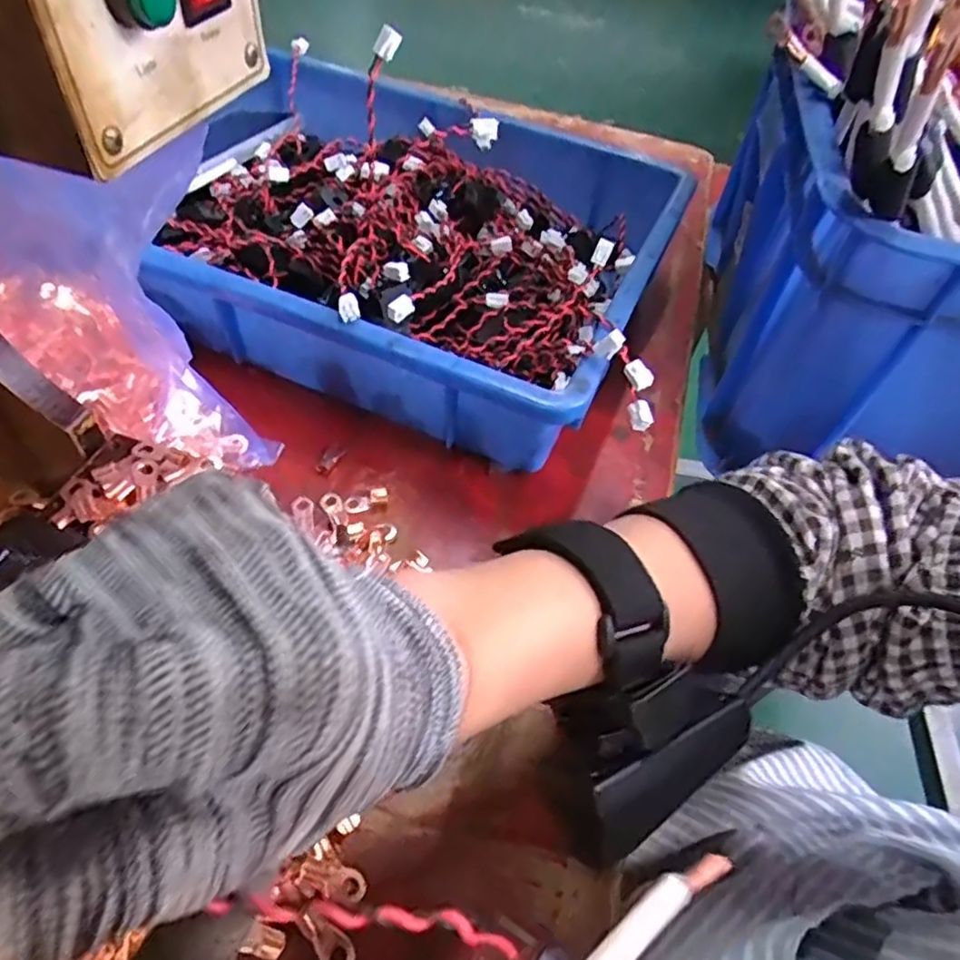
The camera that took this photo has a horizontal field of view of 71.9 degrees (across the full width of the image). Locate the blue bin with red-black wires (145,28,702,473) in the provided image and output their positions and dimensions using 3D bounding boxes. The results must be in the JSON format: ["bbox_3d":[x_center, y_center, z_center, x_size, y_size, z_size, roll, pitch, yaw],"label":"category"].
[{"bbox_3d":[-0.065,-0.179,0.474,0.382,0.082,0.292,24,53,12],"label":"blue bin with red-black wires"}]

